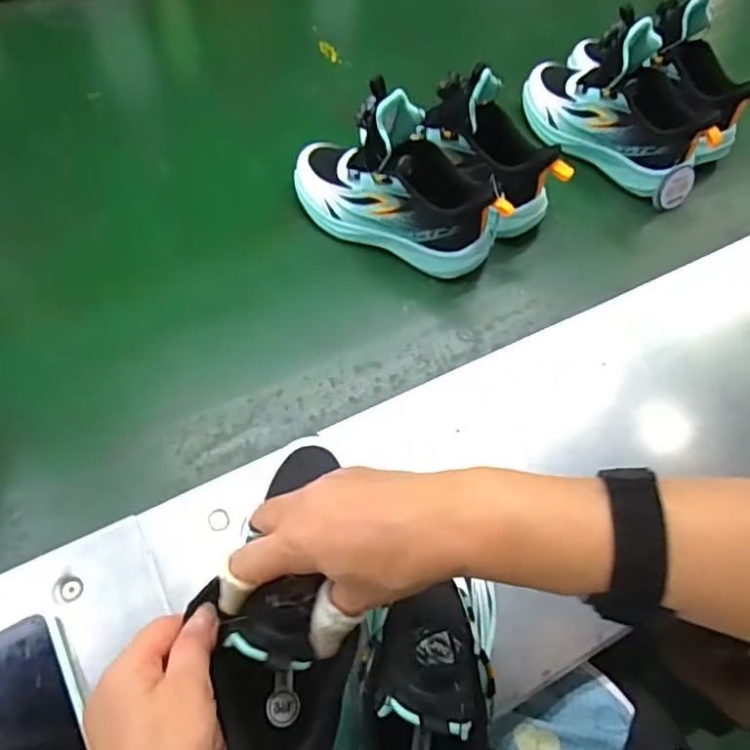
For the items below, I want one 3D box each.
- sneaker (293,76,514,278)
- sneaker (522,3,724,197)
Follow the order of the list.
[{"bbox_3d":[0.016,-0.183,0.567,0.210,0.130,0.083,25,70,13],"label":"sneaker"},{"bbox_3d":[0.256,-0.291,0.636,0.203,0.125,0.082,39,73,17],"label":"sneaker"}]

